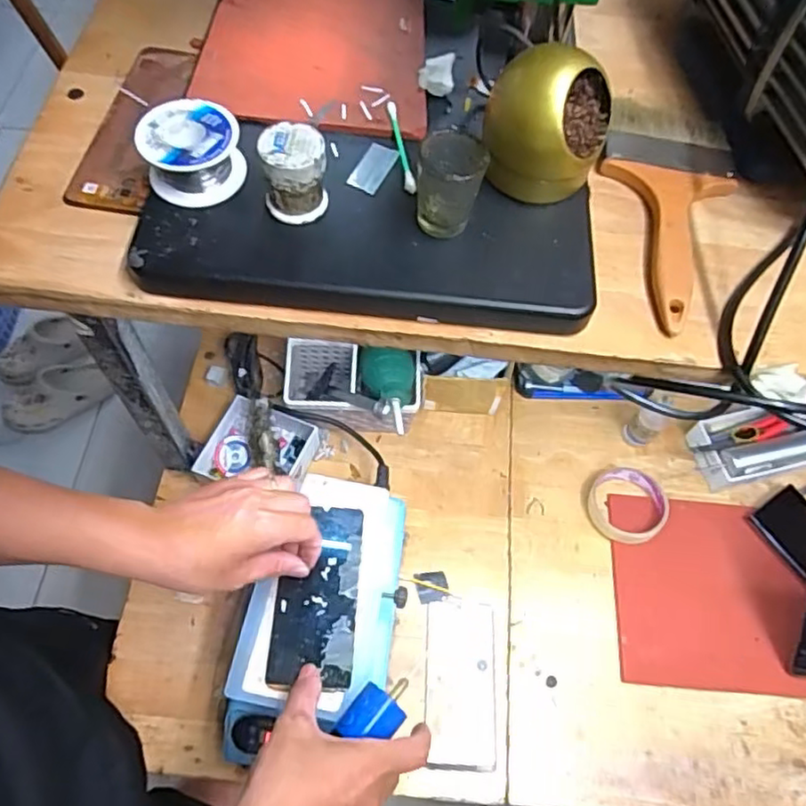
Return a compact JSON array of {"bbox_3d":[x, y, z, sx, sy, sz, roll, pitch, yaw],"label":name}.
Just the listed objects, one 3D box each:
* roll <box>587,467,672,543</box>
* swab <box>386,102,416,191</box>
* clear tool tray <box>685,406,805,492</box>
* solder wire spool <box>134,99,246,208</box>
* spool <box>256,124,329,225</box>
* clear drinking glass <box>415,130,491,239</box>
[{"bbox_3d":[0.261,0.113,0.735,0.083,0.027,0.098,21,63,7],"label":"roll"},{"bbox_3d":[0.000,-0.158,0.395,0.008,0.013,0.070,-9,63,-8],"label":"swab"},{"bbox_3d":[0.425,0.047,0.754,0.158,0.063,0.085,-10,63,-9],"label":"clear tool tray"},{"bbox_3d":[-0.122,-0.143,0.370,0.054,0.035,0.054,2,62,-3],"label":"solder wire spool"},{"bbox_3d":[-0.060,-0.124,0.351,0.034,0.044,0.030,-2,62,-5],"label":"spool"},{"bbox_3d":[0.025,-0.117,0.350,0.034,0.049,0.034,3,62,-2],"label":"clear drinking glass"}]

